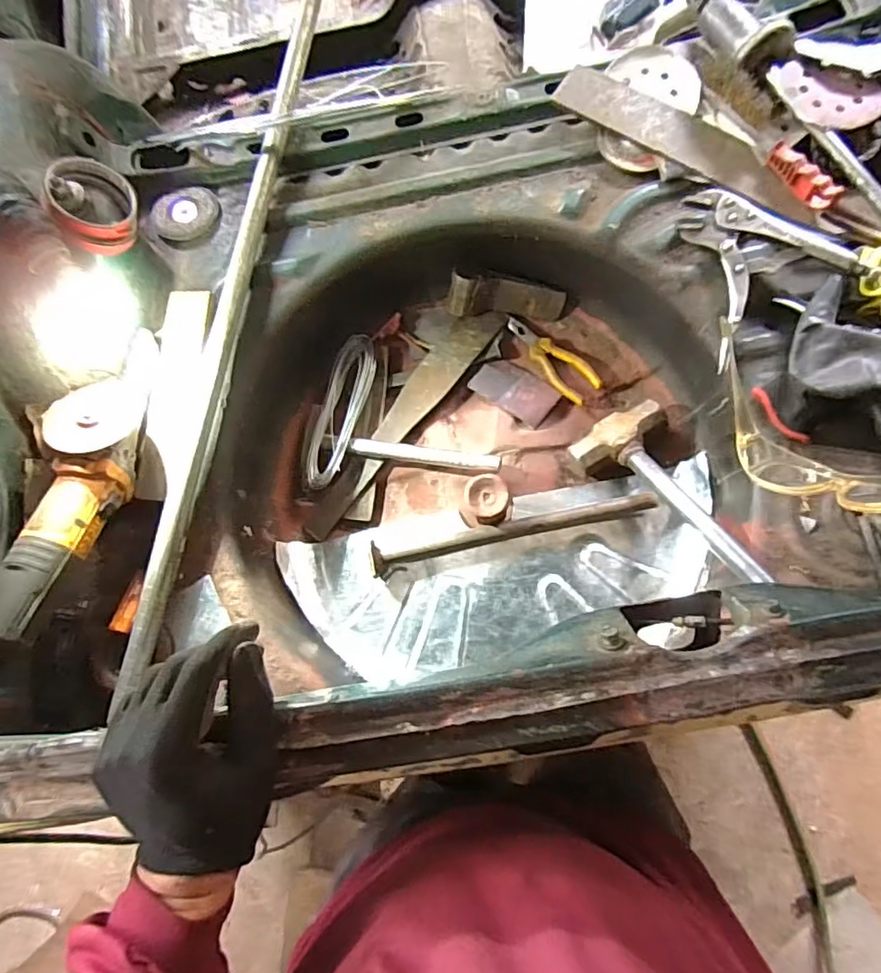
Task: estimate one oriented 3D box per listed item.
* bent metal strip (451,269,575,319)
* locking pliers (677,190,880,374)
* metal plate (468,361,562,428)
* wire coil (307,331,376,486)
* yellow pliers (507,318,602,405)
[{"bbox_3d":[0.100,-0.261,0.773,0.174,0.064,0.045,3,82,4],"label":"bent metal strip"},{"bbox_3d":[0.361,-0.272,0.635,0.148,0.030,0.186,-33,74,17],"label":"locking pliers"},{"bbox_3d":[0.104,-0.134,0.779,0.113,0.009,0.067,35,80,14],"label":"metal plate"},{"bbox_3d":[-0.139,-0.105,0.776,0.058,0.039,0.220,14,83,5],"label":"wire coil"},{"bbox_3d":[0.152,-0.180,0.780,0.153,0.018,0.051,41,86,8],"label":"yellow pliers"}]

